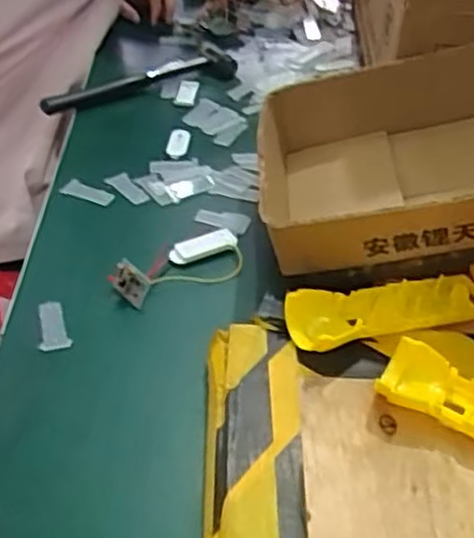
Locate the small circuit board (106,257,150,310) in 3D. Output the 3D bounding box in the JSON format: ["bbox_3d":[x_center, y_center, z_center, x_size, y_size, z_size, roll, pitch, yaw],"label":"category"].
[{"bbox_3d":[-0.085,0.011,0.583,0.035,0.026,0.007,37,20,11],"label":"small circuit board"}]

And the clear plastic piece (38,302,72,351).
[{"bbox_3d":[-0.139,0.042,0.561,0.022,0.006,0.049,-7,41,-13],"label":"clear plastic piece"}]

